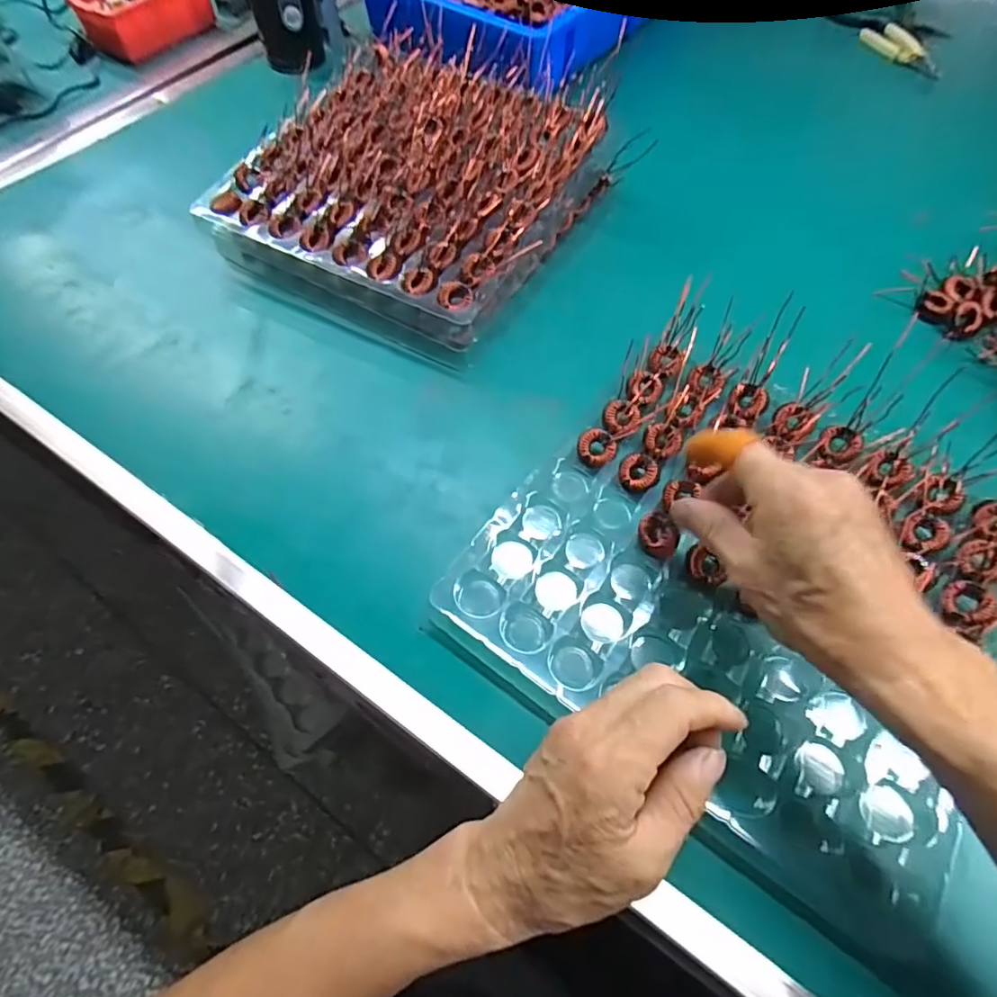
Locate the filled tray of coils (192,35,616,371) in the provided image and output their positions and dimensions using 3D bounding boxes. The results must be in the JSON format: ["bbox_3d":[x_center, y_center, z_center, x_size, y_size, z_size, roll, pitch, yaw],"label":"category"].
[{"bbox_3d":[-0.077,-0.286,0.508,0.279,0.073,0.283,30,65,16],"label":"filled tray of coils"}]

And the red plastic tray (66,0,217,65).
[{"bbox_3d":[-0.465,-0.647,0.737,0.096,0.065,0.165,40,68,20],"label":"red plastic tray"}]

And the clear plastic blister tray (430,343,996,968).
[{"bbox_3d":[0.149,0.042,0.344,0.280,0.025,0.274,29,65,18],"label":"clear plastic blister tray"}]

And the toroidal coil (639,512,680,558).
[{"bbox_3d":[0.101,0.023,0.351,0.023,0.007,0.028,-44,59,30],"label":"toroidal coil"}]

